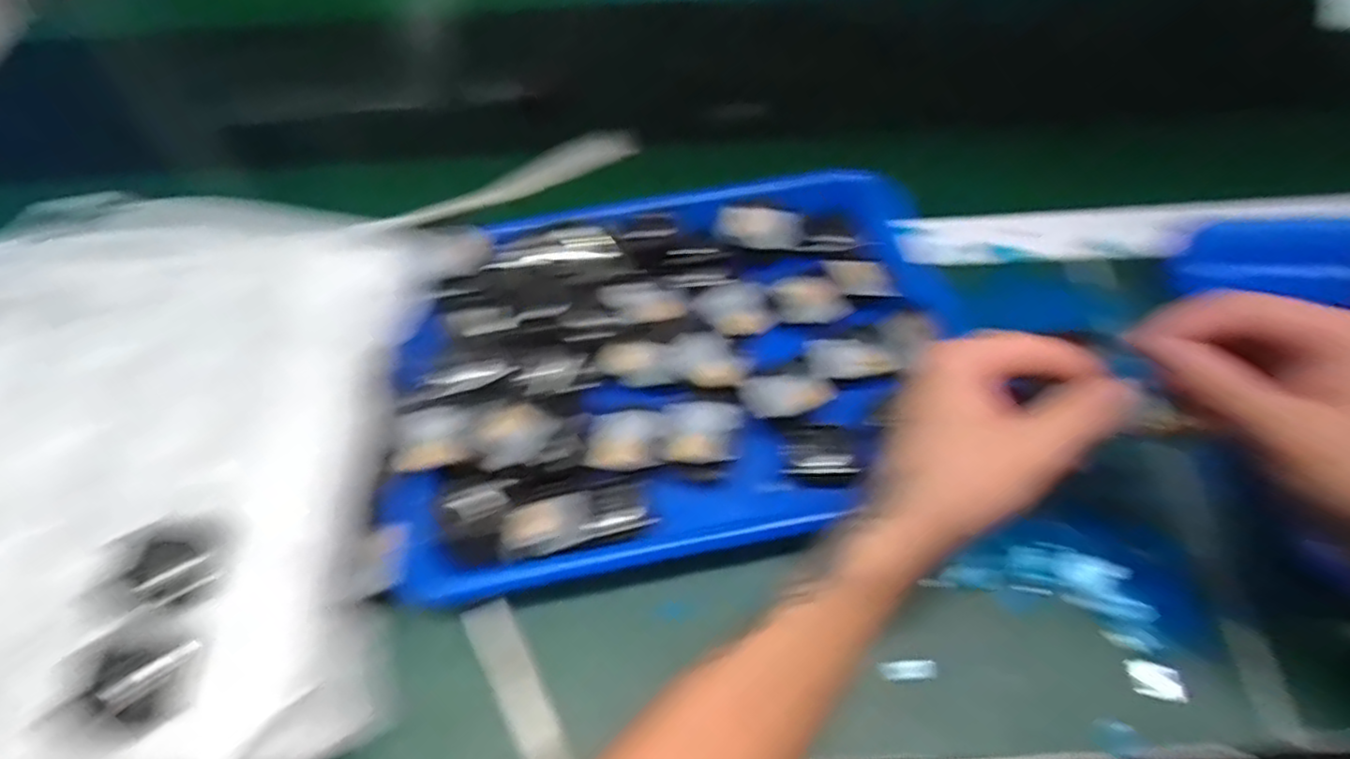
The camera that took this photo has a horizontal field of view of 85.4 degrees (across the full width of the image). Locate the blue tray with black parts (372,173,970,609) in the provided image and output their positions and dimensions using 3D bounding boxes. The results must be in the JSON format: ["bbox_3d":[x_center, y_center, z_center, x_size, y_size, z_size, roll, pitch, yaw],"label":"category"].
[{"bbox_3d":[0.003,-0.016,0.445,0.340,0.036,0.242,-11,58,-5],"label":"blue tray with black parts"}]

